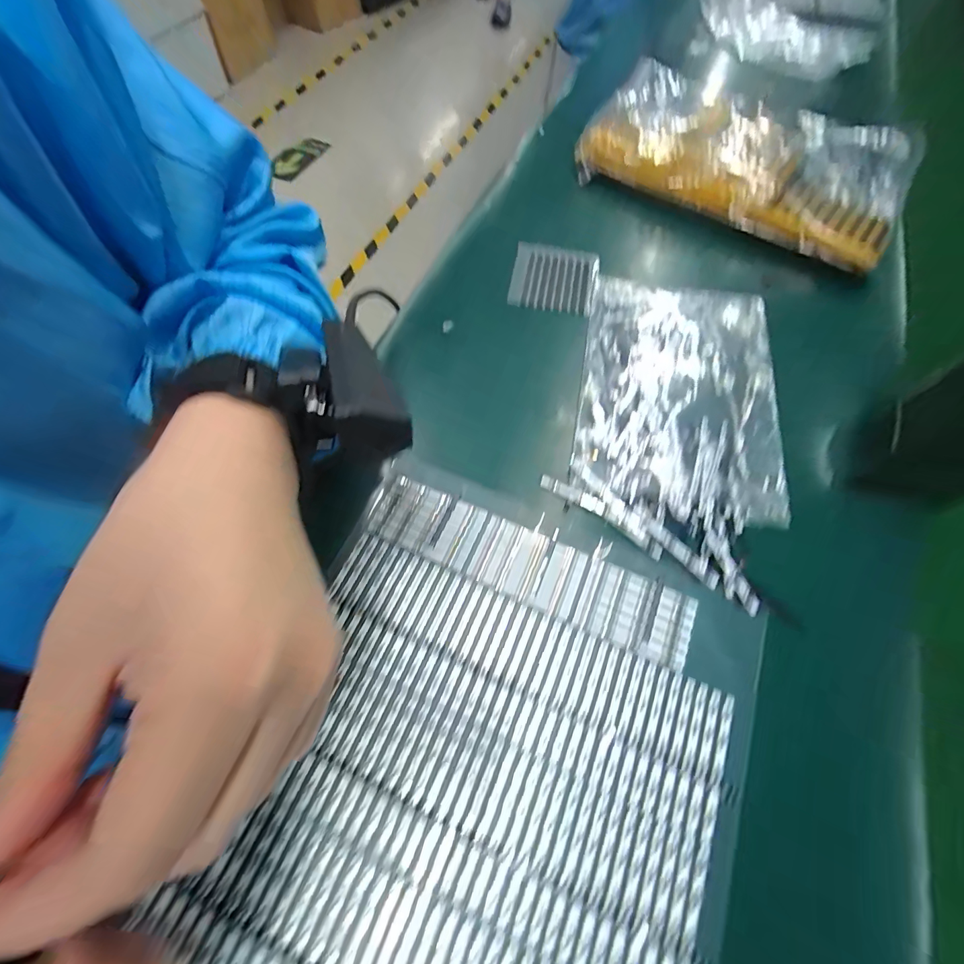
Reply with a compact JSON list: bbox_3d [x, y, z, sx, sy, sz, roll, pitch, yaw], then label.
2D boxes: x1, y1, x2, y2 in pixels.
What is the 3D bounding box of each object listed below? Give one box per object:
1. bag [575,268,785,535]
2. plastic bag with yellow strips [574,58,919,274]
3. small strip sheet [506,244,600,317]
[{"bbox_3d":[0.132,-0.065,0.292,0.125,0.009,0.198,10,65,5],"label":"bag"},{"bbox_3d":[0.235,-0.300,0.388,0.278,0.039,0.182,34,67,12],"label":"plastic bag with yellow strips"},{"bbox_3d":[0.059,-0.163,0.346,0.067,0.006,0.071,9,65,1],"label":"small strip sheet"}]

